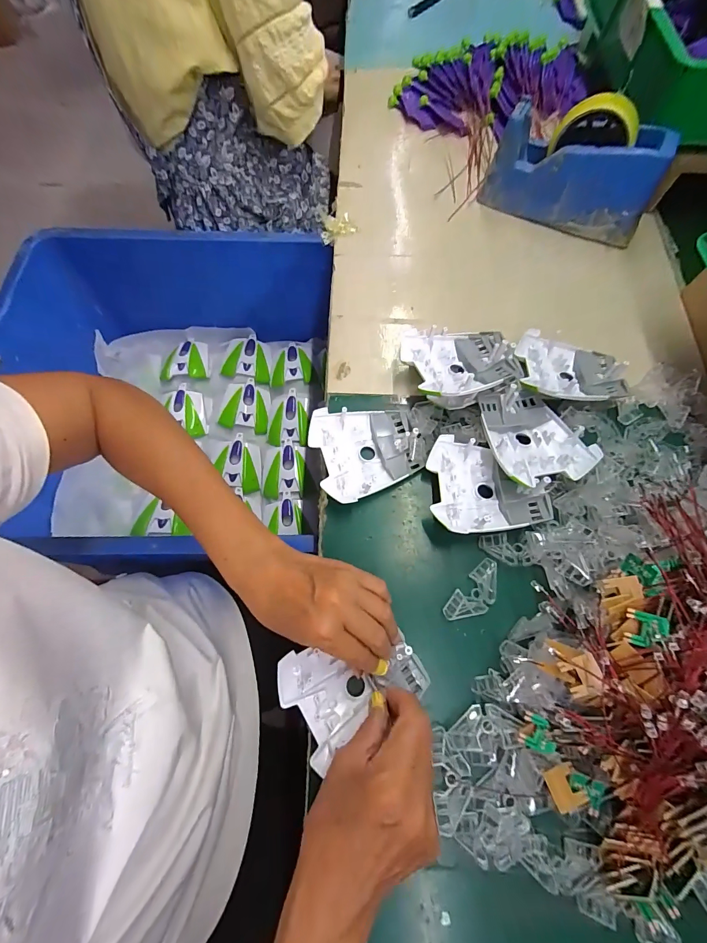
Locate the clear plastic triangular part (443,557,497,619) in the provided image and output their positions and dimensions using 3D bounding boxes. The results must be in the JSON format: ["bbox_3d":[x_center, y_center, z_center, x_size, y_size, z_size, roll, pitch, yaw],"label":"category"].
[{"bbox_3d":[0.112,0.113,0.339,0.067,0.006,0.029,-43,75,-13],"label":"clear plastic triangular part"}]

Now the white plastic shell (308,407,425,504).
[{"bbox_3d":[0.014,-0.023,0.382,0.106,0.026,0.098,-17,71,-5],"label":"white plastic shell"}]

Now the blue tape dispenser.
[{"bbox_3d":[0.274,-0.376,0.457,0.197,0.104,0.073,24,72,9],"label":"blue tape dispenser"}]

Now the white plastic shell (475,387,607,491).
[{"bbox_3d":[0.176,-0.038,0.371,0.095,0.035,0.107,-13,70,-4],"label":"white plastic shell"}]

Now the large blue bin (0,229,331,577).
[{"bbox_3d":[-0.281,-0.100,0.589,0.478,0.212,0.480,-1,70,0],"label":"large blue bin"}]

